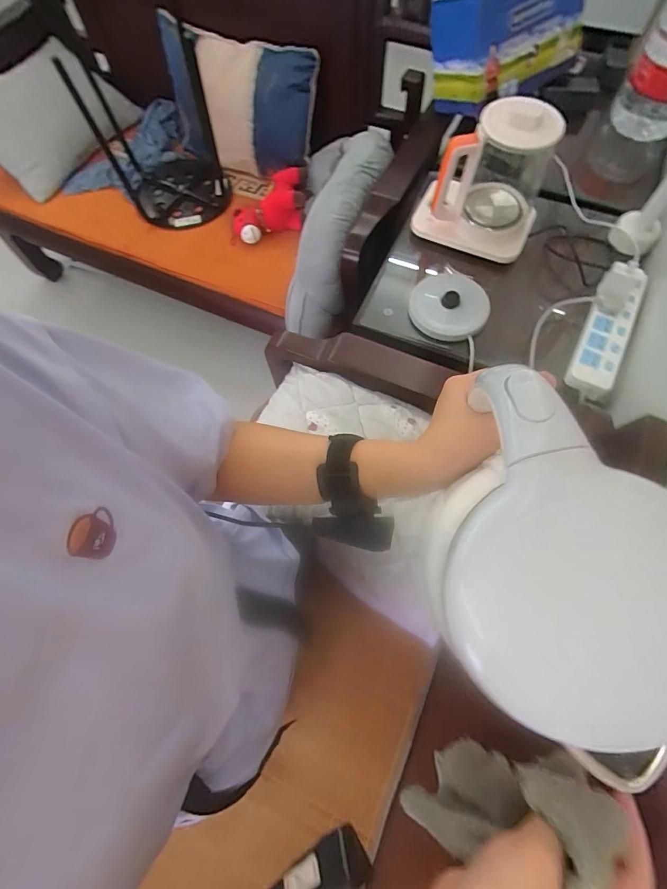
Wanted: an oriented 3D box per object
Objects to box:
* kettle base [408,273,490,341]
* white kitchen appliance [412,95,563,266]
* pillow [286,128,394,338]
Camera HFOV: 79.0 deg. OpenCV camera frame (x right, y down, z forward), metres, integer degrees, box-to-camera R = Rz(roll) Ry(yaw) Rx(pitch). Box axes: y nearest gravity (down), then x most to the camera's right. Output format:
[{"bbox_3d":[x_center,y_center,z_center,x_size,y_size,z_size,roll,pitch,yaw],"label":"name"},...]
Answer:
[{"bbox_3d":[0.228,-0.272,0.798,0.148,0.023,0.135,23,94,17],"label":"kettle base"},{"bbox_3d":[0.303,-0.538,0.799,0.233,0.234,0.216,16,70,8],"label":"white kitchen appliance"},{"bbox_3d":[-0.016,-0.588,1.069,0.251,0.258,0.573,12,84,7],"label":"pillow"}]

